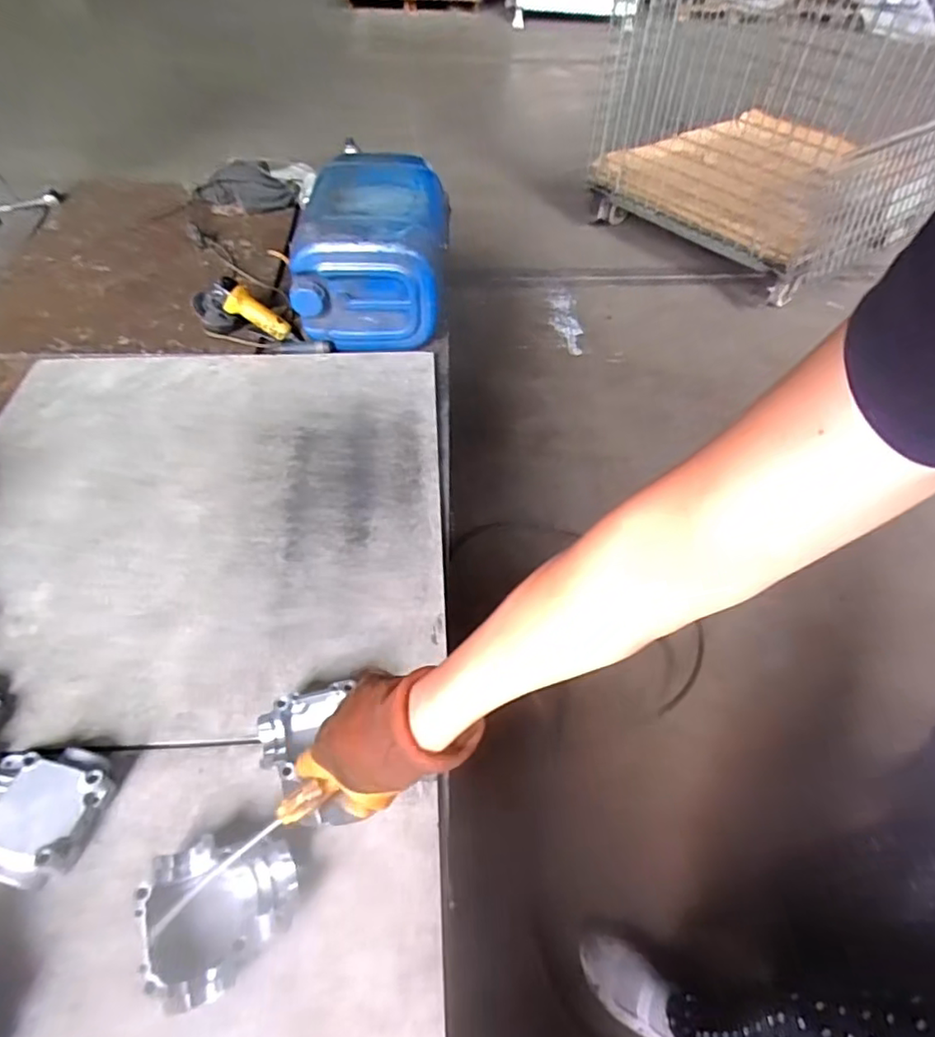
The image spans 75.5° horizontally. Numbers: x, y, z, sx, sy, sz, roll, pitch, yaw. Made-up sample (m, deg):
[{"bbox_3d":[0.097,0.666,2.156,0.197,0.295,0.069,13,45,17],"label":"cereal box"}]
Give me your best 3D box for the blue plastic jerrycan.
[{"bbox_3d":[-0.197,-0.580,1.303,0.281,0.232,0.404,2,51,-1],"label":"blue plastic jerrycan"}]

